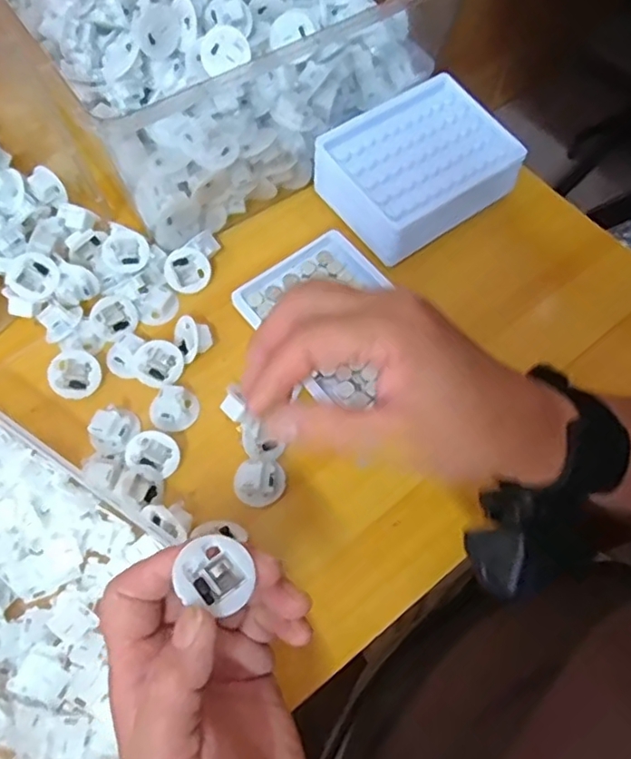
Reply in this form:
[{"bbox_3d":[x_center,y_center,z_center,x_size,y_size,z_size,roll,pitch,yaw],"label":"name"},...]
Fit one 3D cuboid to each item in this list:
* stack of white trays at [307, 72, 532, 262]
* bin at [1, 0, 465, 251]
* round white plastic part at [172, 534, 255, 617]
[{"bbox_3d":[0.081,-0.161,0.465,0.132,0.042,0.105,-30,69,-15],"label":"stack of white trays"},{"bbox_3d":[-0.076,-0.305,0.487,0.298,0.122,0.314,-31,69,-15],"label":"bin"},{"bbox_3d":[-0.042,0.081,0.253,0.029,0.017,0.029,11,49,-13],"label":"round white plastic part"}]

